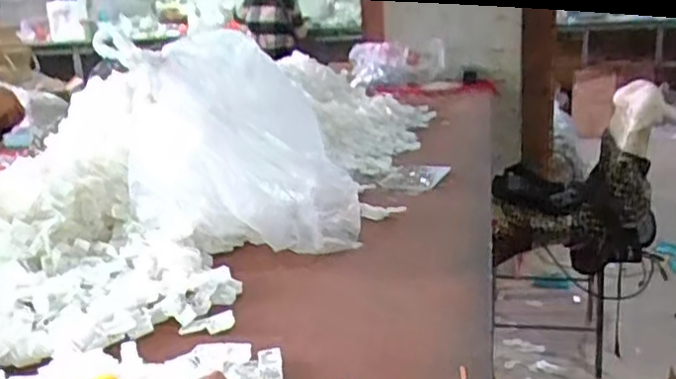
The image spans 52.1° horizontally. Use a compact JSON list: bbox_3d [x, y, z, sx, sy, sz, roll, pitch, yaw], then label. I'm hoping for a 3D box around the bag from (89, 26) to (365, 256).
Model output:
[{"bbox_3d":[-0.117,-0.047,0.819,0.279,0.250,0.094,-5,16,-6],"label":"bag"}]

